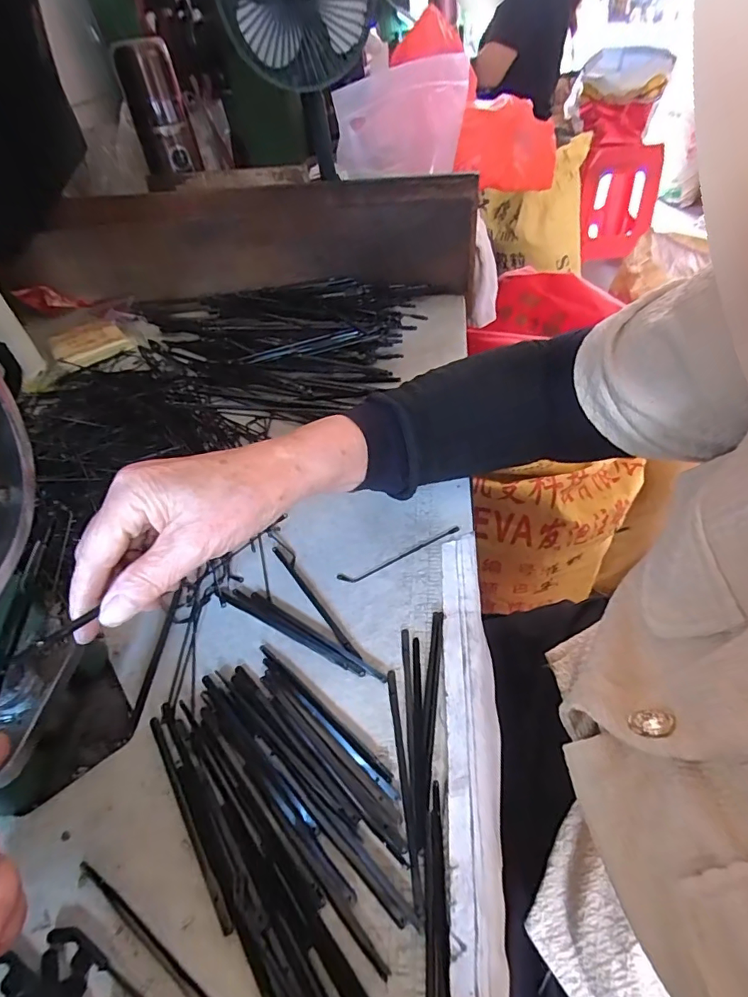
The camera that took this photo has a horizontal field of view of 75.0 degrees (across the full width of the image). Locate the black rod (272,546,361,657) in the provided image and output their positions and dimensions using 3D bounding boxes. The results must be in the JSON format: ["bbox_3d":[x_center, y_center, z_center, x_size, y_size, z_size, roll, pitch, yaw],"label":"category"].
[{"bbox_3d":[-0.039,0.061,0.300,0.005,0.005,0.096,-30,50,-21],"label":"black rod"}]

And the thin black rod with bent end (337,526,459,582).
[{"bbox_3d":[0.018,0.037,0.317,0.087,0.004,0.009,-20,49,-13],"label":"thin black rod with bent end"}]

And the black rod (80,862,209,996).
[{"bbox_3d":[-0.087,0.180,0.194,0.098,0.004,0.005,23,53,26],"label":"black rod"}]

